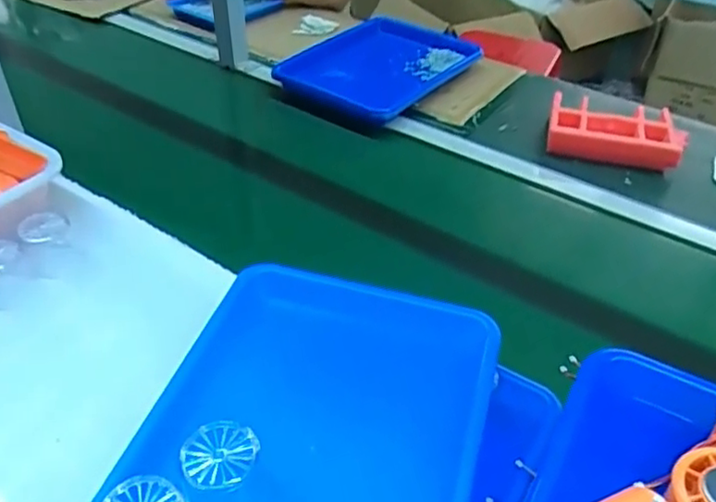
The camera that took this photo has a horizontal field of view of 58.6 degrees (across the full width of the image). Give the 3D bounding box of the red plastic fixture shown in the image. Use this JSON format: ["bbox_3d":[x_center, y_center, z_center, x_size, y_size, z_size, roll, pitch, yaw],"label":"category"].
[{"bbox_3d":[0.404,-0.186,0.993,0.208,0.039,0.130,11,42,12],"label":"red plastic fixture"}]

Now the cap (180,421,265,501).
[{"bbox_3d":[-0.098,0.168,0.469,0.052,0.074,0.051,0,41,0],"label":"cap"}]

